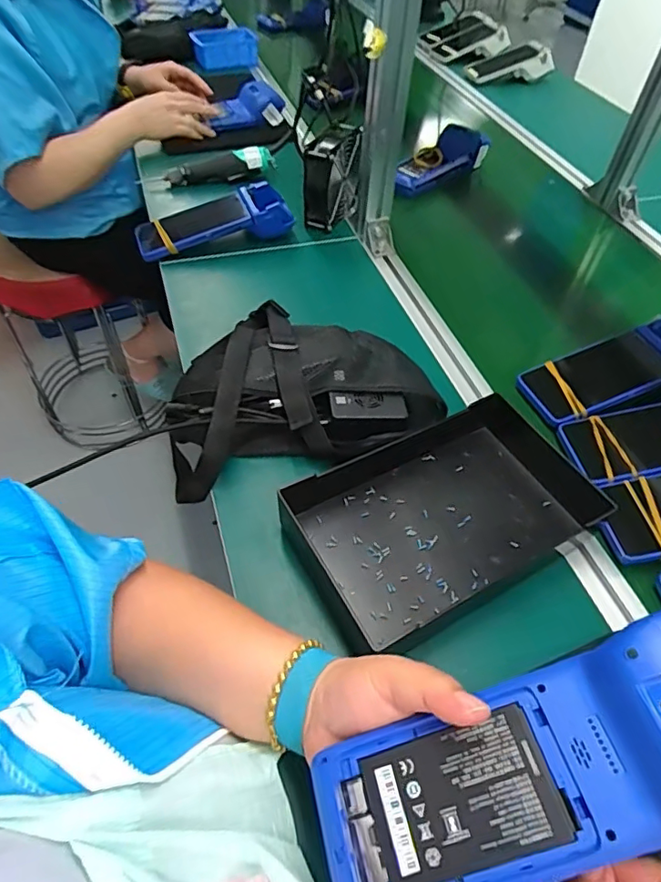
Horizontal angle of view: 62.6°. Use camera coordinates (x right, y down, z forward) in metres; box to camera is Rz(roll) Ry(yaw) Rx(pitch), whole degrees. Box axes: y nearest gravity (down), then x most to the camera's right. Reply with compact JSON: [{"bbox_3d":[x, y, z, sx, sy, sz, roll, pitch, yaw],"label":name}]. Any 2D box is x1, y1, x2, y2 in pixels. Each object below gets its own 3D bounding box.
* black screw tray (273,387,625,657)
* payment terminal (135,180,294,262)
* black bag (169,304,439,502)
[{"bbox_3d":[0.112,0.059,0.503,0.290,0.048,0.173,-23,56,-20],"label":"black screw tray"},{"bbox_3d":[-0.172,-0.322,0.799,0.227,0.059,0.085,-19,55,-18],"label":"payment terminal"},{"bbox_3d":[-0.043,-0.066,0.585,0.275,0.064,0.226,-14,54,-14],"label":"black bag"}]

